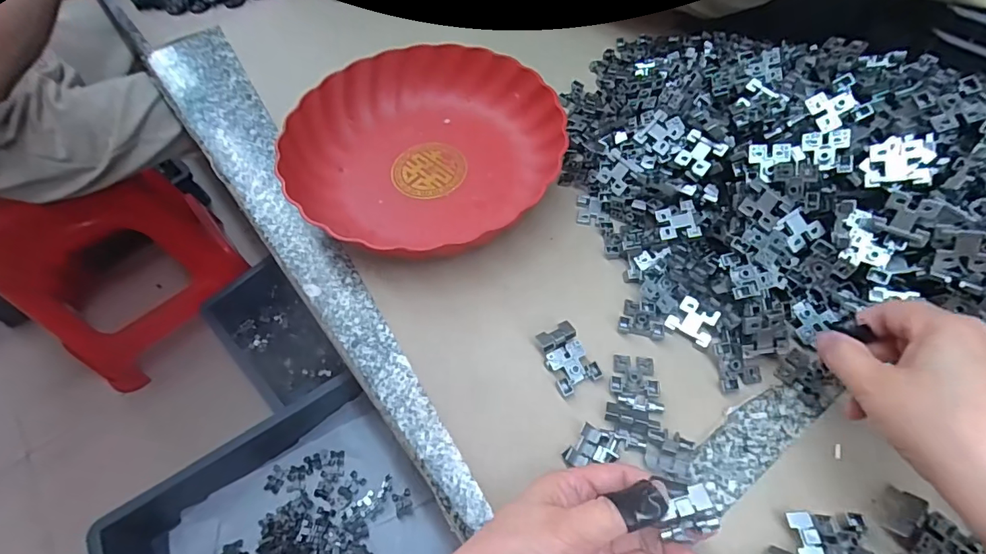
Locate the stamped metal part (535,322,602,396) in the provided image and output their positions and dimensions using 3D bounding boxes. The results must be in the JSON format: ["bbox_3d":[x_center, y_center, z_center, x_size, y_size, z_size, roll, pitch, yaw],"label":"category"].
[{"bbox_3d":[0.052,0.058,0.351,0.032,0.010,0.045,-25,77,-12],"label":"stamped metal part"}]

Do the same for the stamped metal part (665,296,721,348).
[{"bbox_3d":[0.146,0.033,0.361,0.031,0.009,0.029,31,82,20],"label":"stamped metal part"}]

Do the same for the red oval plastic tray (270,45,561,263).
[{"bbox_3d":[-0.063,-0.118,0.450,0.236,0.050,0.233,-41,64,-21],"label":"red oval plastic tray"}]

